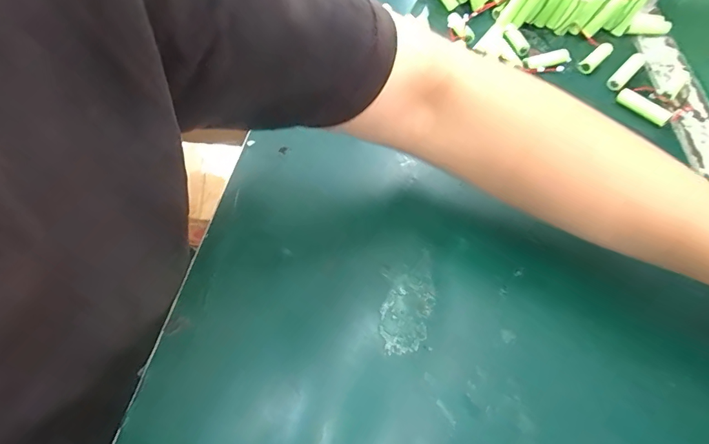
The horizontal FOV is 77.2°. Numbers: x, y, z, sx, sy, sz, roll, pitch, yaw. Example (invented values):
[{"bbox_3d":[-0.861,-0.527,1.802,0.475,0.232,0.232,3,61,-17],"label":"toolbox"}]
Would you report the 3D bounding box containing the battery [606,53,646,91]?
[{"bbox_3d":[0.279,-0.154,0.458,0.056,0.011,0.017,-44,64,-14],"label":"battery"}]

